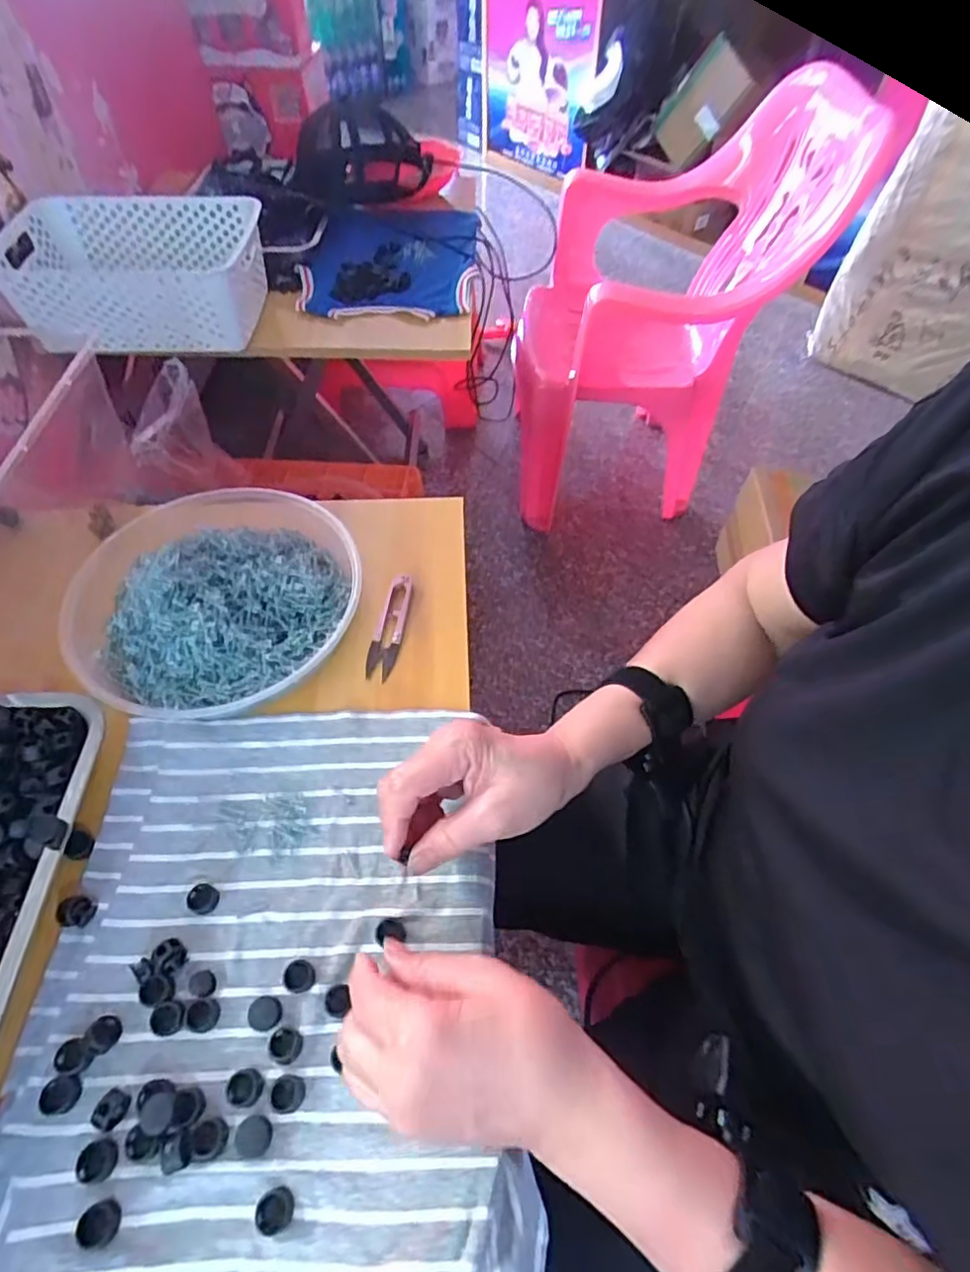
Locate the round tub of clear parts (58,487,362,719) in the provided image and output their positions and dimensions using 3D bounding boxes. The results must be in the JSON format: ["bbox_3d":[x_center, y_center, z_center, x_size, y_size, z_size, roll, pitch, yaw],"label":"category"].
[{"bbox_3d":[-0.218,-0.042,0.482,0.216,0.075,0.217,1,56,-1],"label":"round tub of clear parts"}]

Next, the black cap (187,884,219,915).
[{"bbox_3d":[-0.178,0.166,0.383,0.018,0.006,0.017,1,56,-1],"label":"black cap"}]

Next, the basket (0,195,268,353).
[{"bbox_3d":[-0.463,-0.487,0.818,0.305,0.107,0.191,1,55,-1],"label":"basket"}]

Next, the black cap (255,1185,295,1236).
[{"bbox_3d":[-0.105,0.287,0.302,0.019,0.005,0.017,-26,61,-18],"label":"black cap"}]

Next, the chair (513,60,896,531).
[{"bbox_3d":[0.300,-0.620,1.182,0.453,0.623,0.514,3,56,0],"label":"chair"}]

